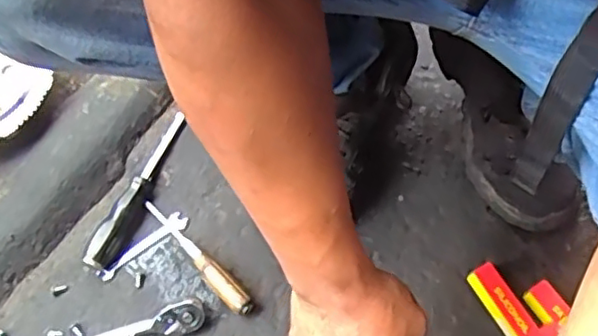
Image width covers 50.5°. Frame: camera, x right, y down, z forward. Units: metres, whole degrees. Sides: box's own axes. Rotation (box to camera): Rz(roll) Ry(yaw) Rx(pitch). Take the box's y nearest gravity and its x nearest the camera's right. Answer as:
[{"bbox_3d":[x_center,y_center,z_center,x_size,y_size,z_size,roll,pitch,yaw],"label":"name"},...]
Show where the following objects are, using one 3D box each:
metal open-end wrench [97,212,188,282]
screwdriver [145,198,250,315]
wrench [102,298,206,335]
[{"bbox_3d":[-0.173,0.085,0.701,0.110,0.008,0.022,-36,68,-16],"label":"metal open-end wrench"},{"bbox_3d":[-0.113,0.094,0.686,0.021,0.023,0.169,-41,70,-18],"label":"screwdriver"},{"bbox_3d":[-0.194,0.172,0.646,0.196,0.027,0.029,-13,64,-6],"label":"wrench"}]

